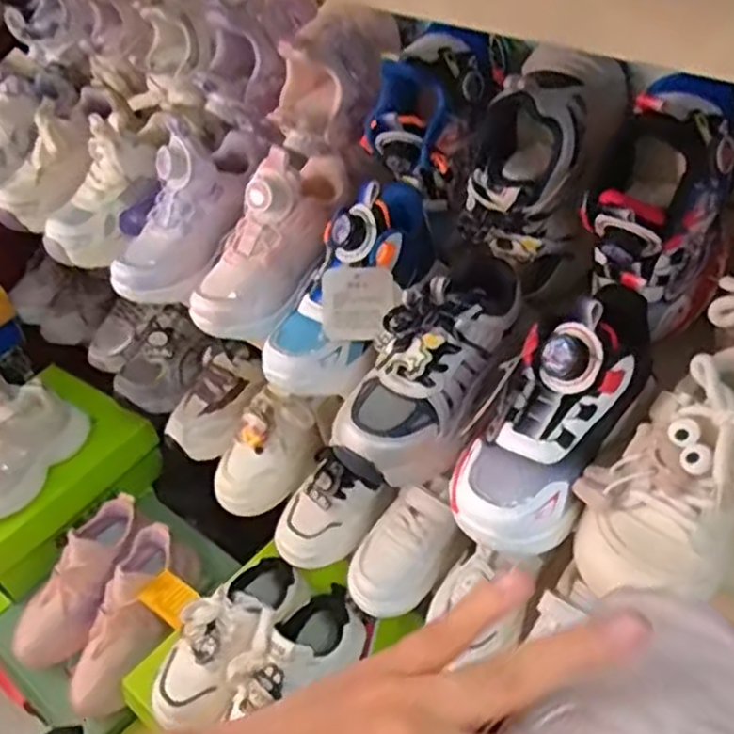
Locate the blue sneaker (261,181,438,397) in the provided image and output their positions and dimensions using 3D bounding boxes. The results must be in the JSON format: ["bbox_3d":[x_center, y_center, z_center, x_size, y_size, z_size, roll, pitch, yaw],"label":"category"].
[{"bbox_3d":[-0.007,-0.061,0.545,0.063,0.084,0.187,27,78,28],"label":"blue sneaker"}]

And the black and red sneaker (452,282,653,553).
[{"bbox_3d":[0.116,0.028,0.445,0.072,0.061,0.176,30,87,31],"label":"black and red sneaker"}]

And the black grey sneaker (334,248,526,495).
[{"bbox_3d":[0.043,-0.005,0.480,0.065,0.064,0.162,27,86,29],"label":"black grey sneaker"}]

